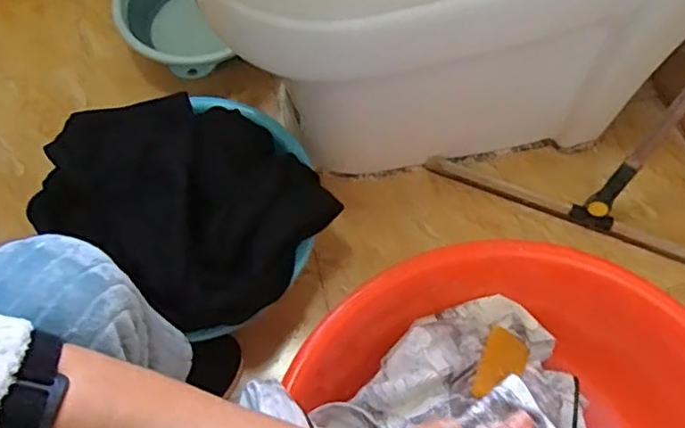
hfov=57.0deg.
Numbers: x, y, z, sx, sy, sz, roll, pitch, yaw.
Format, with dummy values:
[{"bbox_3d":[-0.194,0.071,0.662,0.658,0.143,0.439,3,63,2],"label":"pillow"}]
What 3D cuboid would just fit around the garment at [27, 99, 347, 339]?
[{"bbox_3d":[-0.191,-0.025,0.763,0.312,0.097,0.256,30,69,15],"label":"garment"}]

